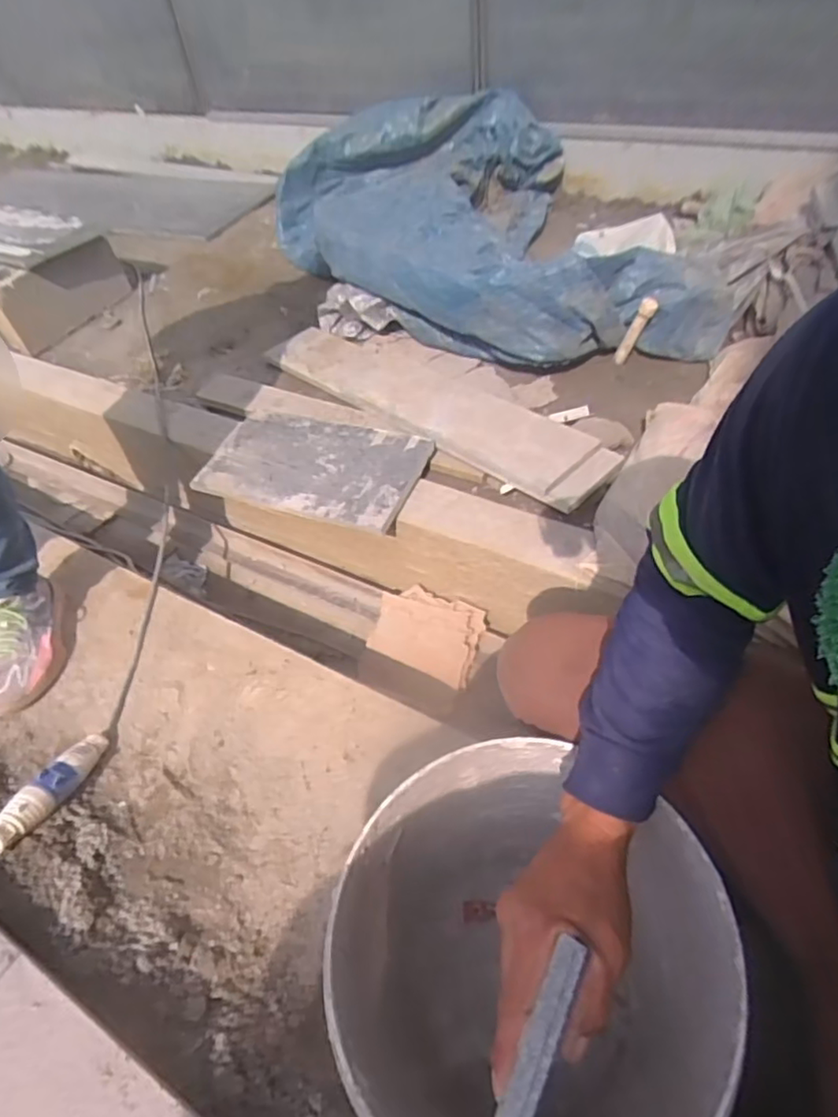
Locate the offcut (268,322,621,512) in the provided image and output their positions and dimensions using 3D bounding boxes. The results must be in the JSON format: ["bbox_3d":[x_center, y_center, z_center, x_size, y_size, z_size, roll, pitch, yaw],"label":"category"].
[{"bbox_3d":[-0.005,-0.357,1.313,0.907,0.037,0.222,31,57,29],"label":"offcut"}]

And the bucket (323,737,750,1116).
[{"bbox_3d":[0.092,0.376,0.567,0.287,0.322,0.288,-3,47,3],"label":"bucket"}]

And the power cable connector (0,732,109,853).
[{"bbox_3d":[-0.489,0.303,0.825,0.043,0.046,0.199,8,26,13],"label":"power cable connector"}]

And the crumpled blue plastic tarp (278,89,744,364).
[{"bbox_3d":[0.101,-0.932,1.698,0.915,0.250,1.376,-13,48,-6],"label":"crumpled blue plastic tarp"}]

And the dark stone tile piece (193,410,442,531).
[{"bbox_3d":[-0.205,-0.189,1.196,0.411,0.021,0.246,15,52,19],"label":"dark stone tile piece"}]

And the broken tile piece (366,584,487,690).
[{"bbox_3d":[0.015,0.136,1.168,0.212,0.018,0.147,19,73,25],"label":"broken tile piece"}]

